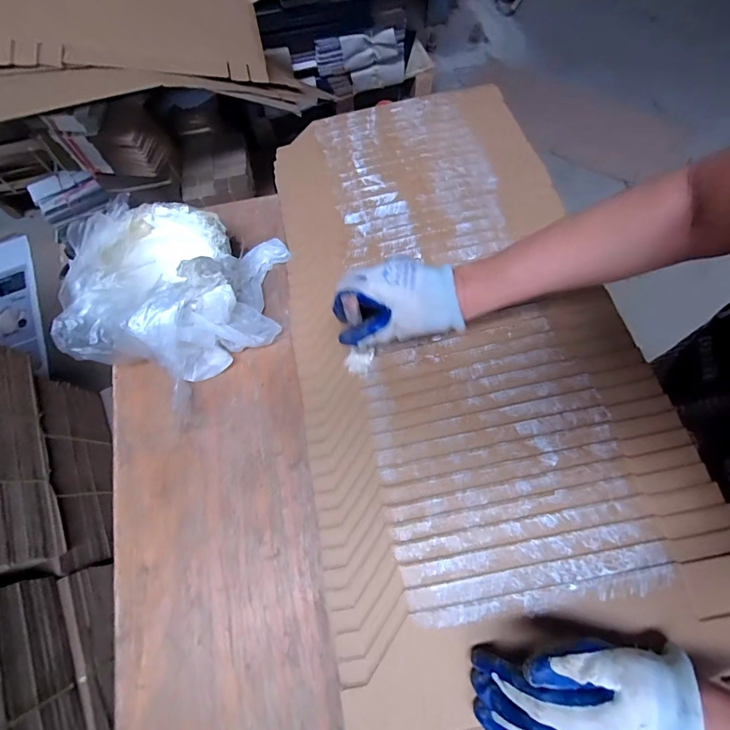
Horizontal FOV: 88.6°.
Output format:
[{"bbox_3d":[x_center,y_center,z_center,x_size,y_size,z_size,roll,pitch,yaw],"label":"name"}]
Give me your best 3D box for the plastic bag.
[{"bbox_3d":[-0.249,-0.111,0.507,0.246,0.113,0.236,5,72,3],"label":"plastic bag"}]

